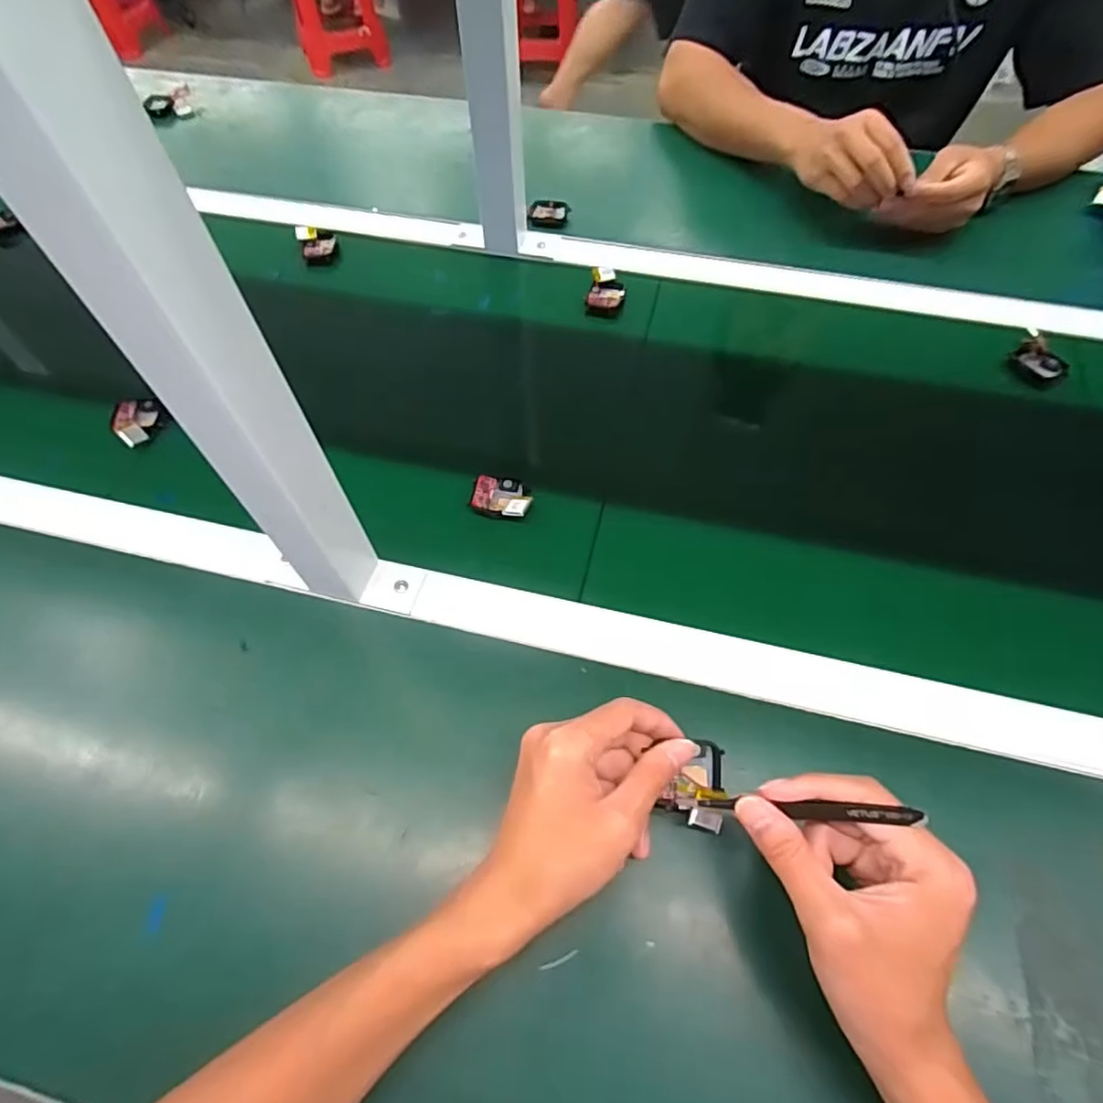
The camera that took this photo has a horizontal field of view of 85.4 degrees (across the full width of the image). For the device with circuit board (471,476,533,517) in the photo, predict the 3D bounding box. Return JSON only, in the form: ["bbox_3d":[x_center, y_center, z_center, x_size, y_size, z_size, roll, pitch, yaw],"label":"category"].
[{"bbox_3d":[-0.040,-0.045,0.492,0.049,0.015,0.041,9,59,5],"label":"device with circuit board"}]

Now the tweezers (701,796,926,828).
[{"bbox_3d":[0.126,0.130,0.301,0.104,0.009,0.007,-8,55,27],"label":"tweezers"}]

